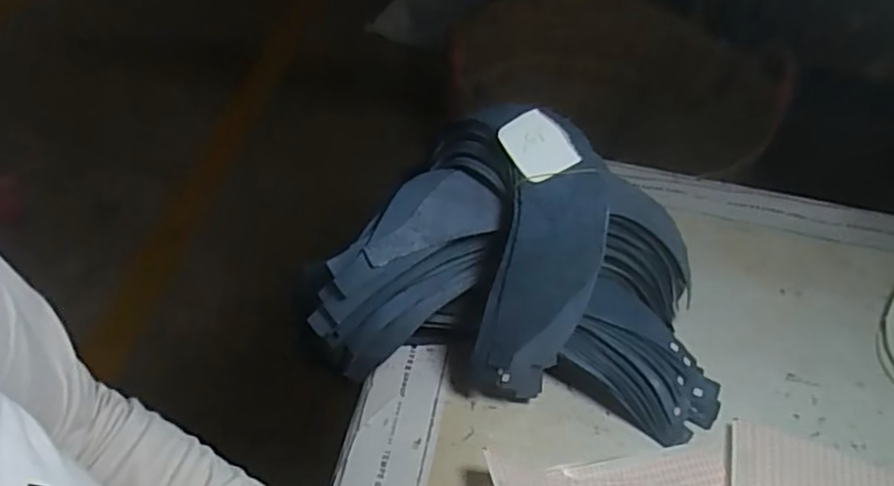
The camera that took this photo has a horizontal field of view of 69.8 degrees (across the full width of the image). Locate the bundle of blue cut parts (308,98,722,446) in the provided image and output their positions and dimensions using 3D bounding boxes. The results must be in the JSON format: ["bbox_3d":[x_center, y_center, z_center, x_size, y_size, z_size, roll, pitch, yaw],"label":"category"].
[{"bbox_3d":[0.076,0.032,0.515,0.328,0.206,0.139,8,47,1],"label":"bundle of blue cut parts"}]

